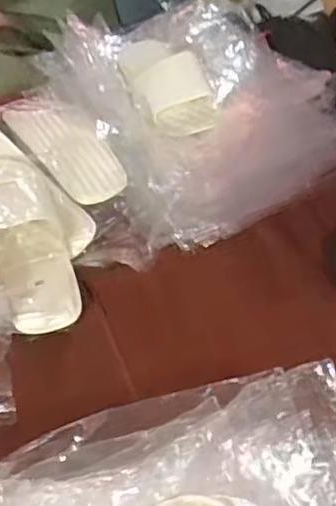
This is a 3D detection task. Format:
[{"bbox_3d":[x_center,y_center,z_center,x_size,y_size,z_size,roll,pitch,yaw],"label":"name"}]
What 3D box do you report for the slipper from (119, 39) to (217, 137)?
[{"bbox_3d":[-0.007,-0.256,0.919,0.102,0.048,0.246,-19,52,-15],"label":"slipper"}]

